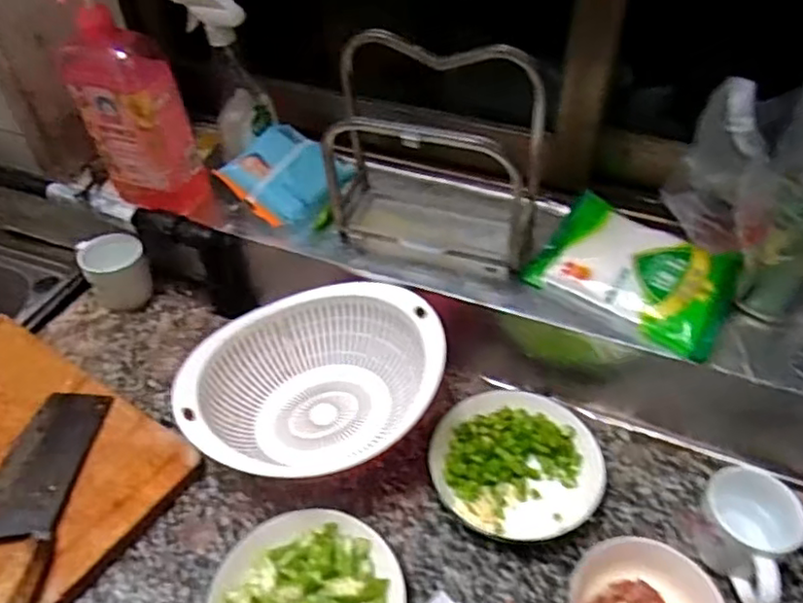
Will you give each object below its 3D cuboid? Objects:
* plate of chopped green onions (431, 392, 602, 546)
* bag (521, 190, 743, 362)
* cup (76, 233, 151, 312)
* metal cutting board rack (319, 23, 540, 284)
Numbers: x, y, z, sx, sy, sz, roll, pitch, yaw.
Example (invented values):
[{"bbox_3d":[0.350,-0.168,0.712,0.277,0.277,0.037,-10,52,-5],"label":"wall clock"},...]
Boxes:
[{"bbox_3d":[0.119,0.166,0.699,0.171,0.033,0.171,0,45,0],"label":"plate of chopped green onions"},{"bbox_3d":[0.256,-0.038,0.710,0.203,0.024,0.143,28,69,28],"label":"bag"},{"bbox_3d":[-0.389,-0.042,0.889,0.082,0.088,0.067,-24,49,-21],"label":"cup"},{"bbox_3d":[0.045,-0.175,0.725,0.232,0.224,0.153,13,47,14],"label":"metal cutting board rack"}]

